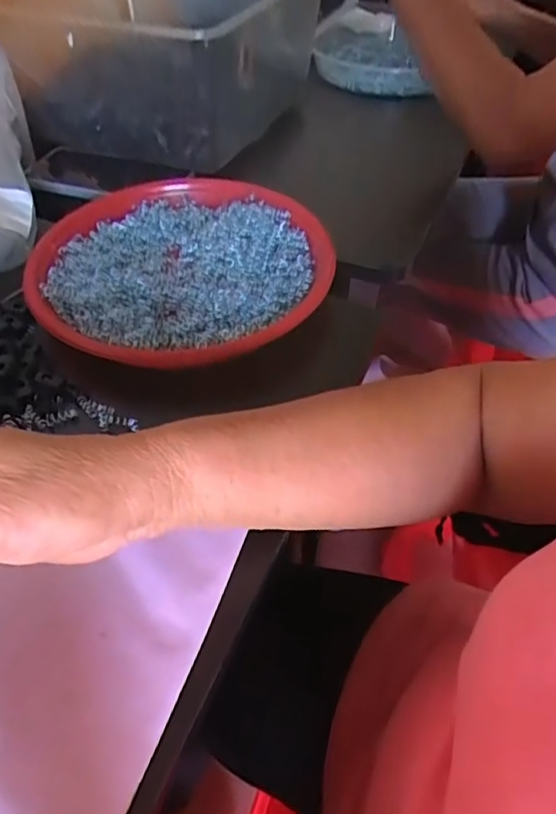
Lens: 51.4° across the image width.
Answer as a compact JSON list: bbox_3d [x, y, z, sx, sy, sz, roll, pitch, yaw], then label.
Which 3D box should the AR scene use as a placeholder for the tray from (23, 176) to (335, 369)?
[{"bbox_3d":[-0.074,-0.119,0.464,0.222,0.025,0.222,0,48,1],"label":"tray"}]

